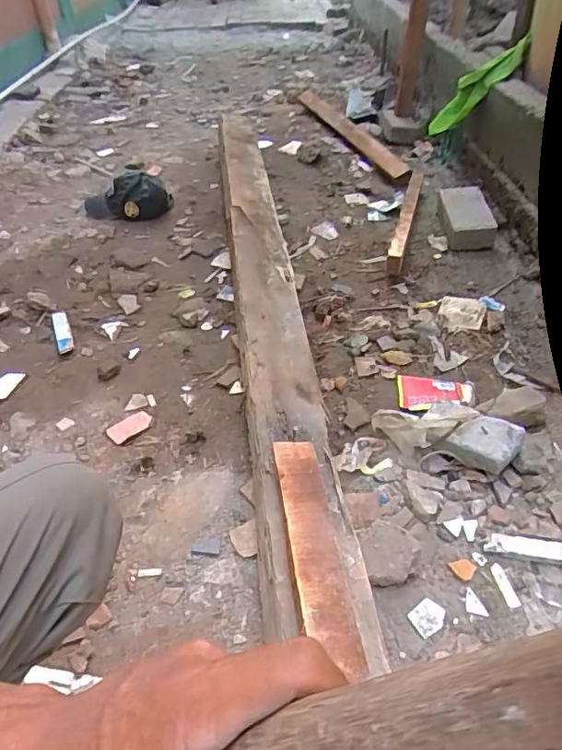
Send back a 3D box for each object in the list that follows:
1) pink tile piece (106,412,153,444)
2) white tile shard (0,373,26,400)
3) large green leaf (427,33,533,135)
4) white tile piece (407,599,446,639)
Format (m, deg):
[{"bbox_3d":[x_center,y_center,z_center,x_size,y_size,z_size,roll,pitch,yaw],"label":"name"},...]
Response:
[{"bbox_3d":[-0.266,0.092,0.918,0.076,0.009,0.040,-29,48,-25],"label":"pink tile piece"},{"bbox_3d":[-0.540,0.019,1.013,0.045,0.012,0.076,13,45,18],"label":"white tile shard"},{"bbox_3d":[0.526,-0.781,1.426,0.080,0.309,0.061,39,43,-16],"label":"large green leaf"},{"bbox_3d":[0.184,0.304,0.652,0.045,0.005,0.036,-26,47,-23],"label":"white tile piece"}]

